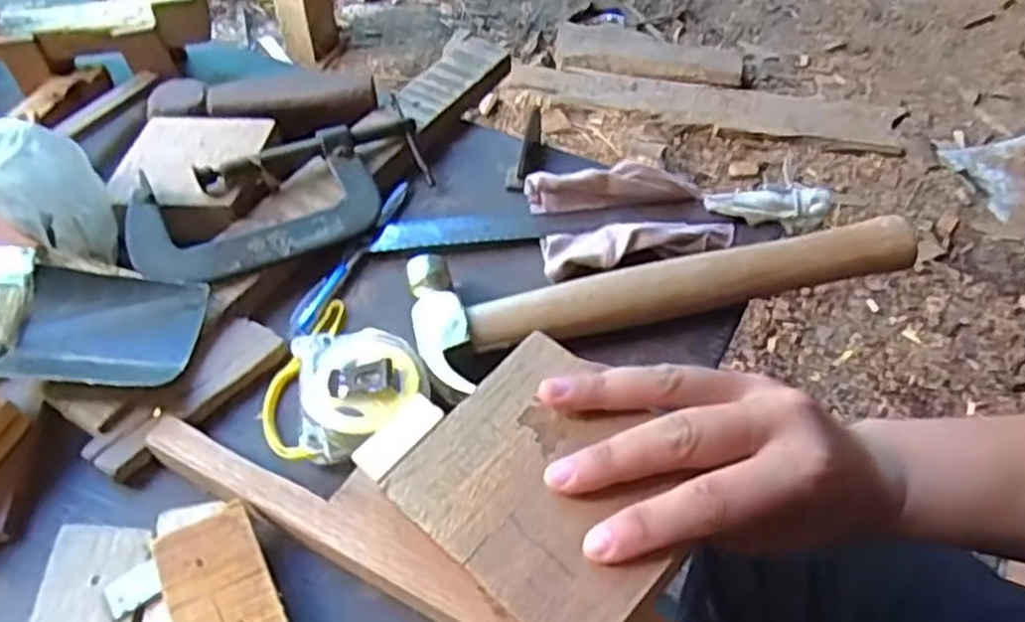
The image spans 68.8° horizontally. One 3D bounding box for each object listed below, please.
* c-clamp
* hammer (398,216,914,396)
[{"bbox_3d":[-0.139,-0.070,0.471,0.194,0.023,0.083,-20,65,-22],"label":"c-clamp"},{"bbox_3d":[0.085,-0.027,0.434,0.287,0.031,0.088,-15,50,-14],"label":"hammer"}]

